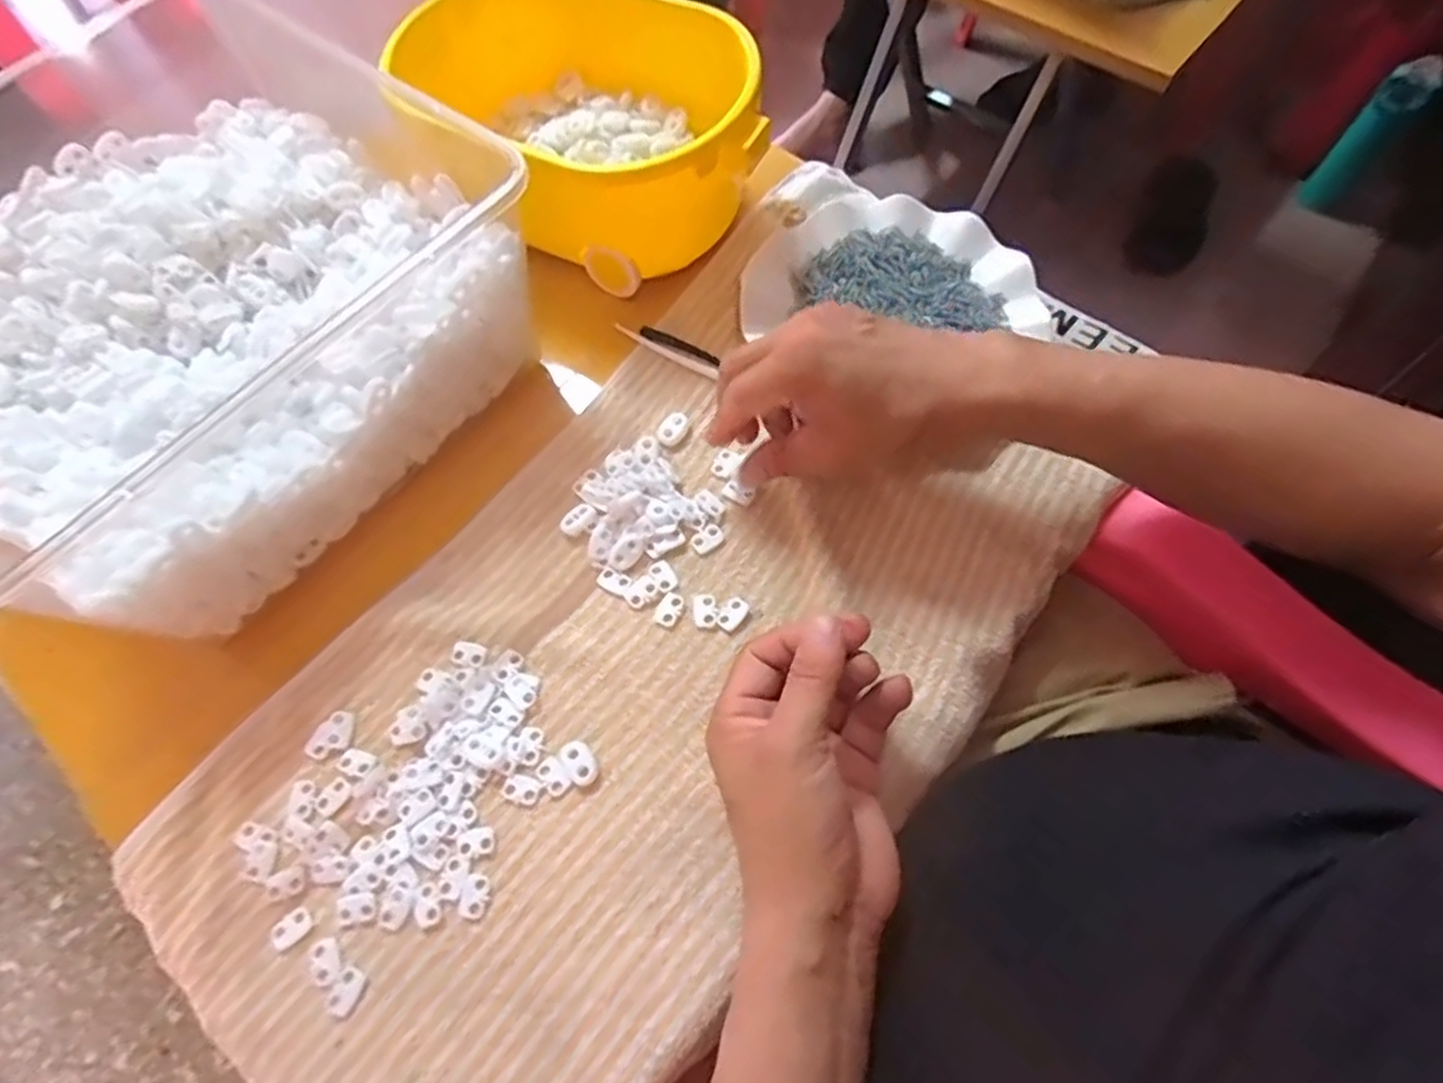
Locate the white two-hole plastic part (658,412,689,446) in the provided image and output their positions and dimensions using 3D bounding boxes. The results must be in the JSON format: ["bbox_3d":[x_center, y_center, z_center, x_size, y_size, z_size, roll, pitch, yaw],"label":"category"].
[{"bbox_3d":[-0.030,-0.069,0.445,0.017,0.005,0.022,35,71,17],"label":"white two-hole plastic part"}]

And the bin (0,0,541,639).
[{"bbox_3d":[-0.282,-0.132,0.409,0.280,0.109,0.296,37,71,18],"label":"bin"}]

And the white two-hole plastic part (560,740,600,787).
[{"bbox_3d":[-0.071,0.110,0.365,0.014,0.005,0.023,-33,68,-13],"label":"white two-hole plastic part"}]

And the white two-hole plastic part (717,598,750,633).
[{"bbox_3d":[0.006,0.039,0.396,0.012,0.004,0.019,37,71,18],"label":"white two-hole plastic part"}]

